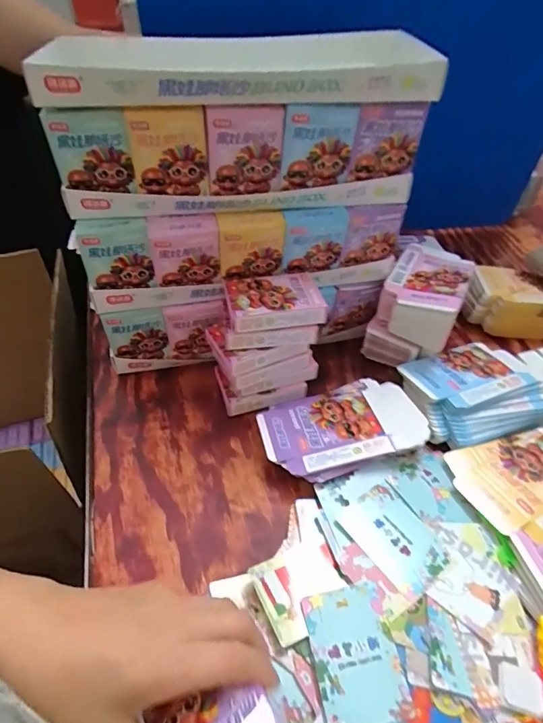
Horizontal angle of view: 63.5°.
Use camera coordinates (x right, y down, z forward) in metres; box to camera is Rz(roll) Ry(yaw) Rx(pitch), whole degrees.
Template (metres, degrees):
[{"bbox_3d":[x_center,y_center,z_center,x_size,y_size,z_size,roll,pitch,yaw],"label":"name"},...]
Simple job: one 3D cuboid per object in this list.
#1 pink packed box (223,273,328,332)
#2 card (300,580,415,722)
[{"bbox_3d":[0.003,-0.063,0.446,0.094,0.024,0.068,-9,47,-9],"label":"pink packed box"},{"bbox_3d":[0.061,0.214,0.321,0.061,0.004,0.086,-8,51,-10],"label":"card"}]

